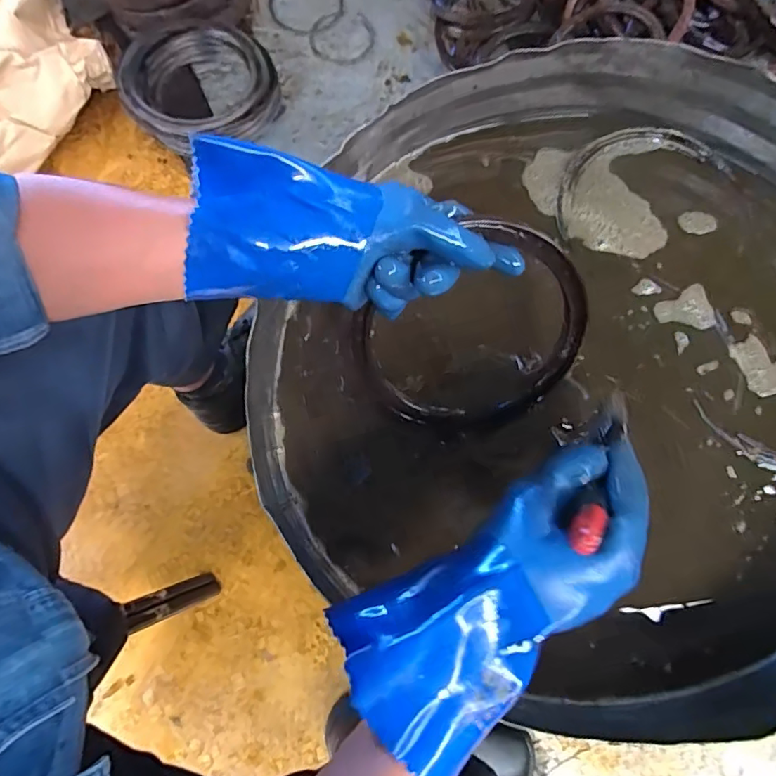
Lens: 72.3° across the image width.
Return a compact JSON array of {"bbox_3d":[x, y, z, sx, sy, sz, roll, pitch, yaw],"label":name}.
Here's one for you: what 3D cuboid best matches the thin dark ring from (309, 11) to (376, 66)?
[{"bbox_3d":[-0.074,-0.584,0.889,0.112,0.008,0.091,-18,89,-10],"label":"thin dark ring"}]

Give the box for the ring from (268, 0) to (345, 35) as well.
[{"bbox_3d":[-0.136,-0.645,0.893,0.126,0.012,0.115,1,75,-2],"label":"ring"}]

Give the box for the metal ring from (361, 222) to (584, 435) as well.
[{"bbox_3d":[0.066,-0.040,0.419,0.178,0.175,0.018,-17,35,6],"label":"metal ring"}]

